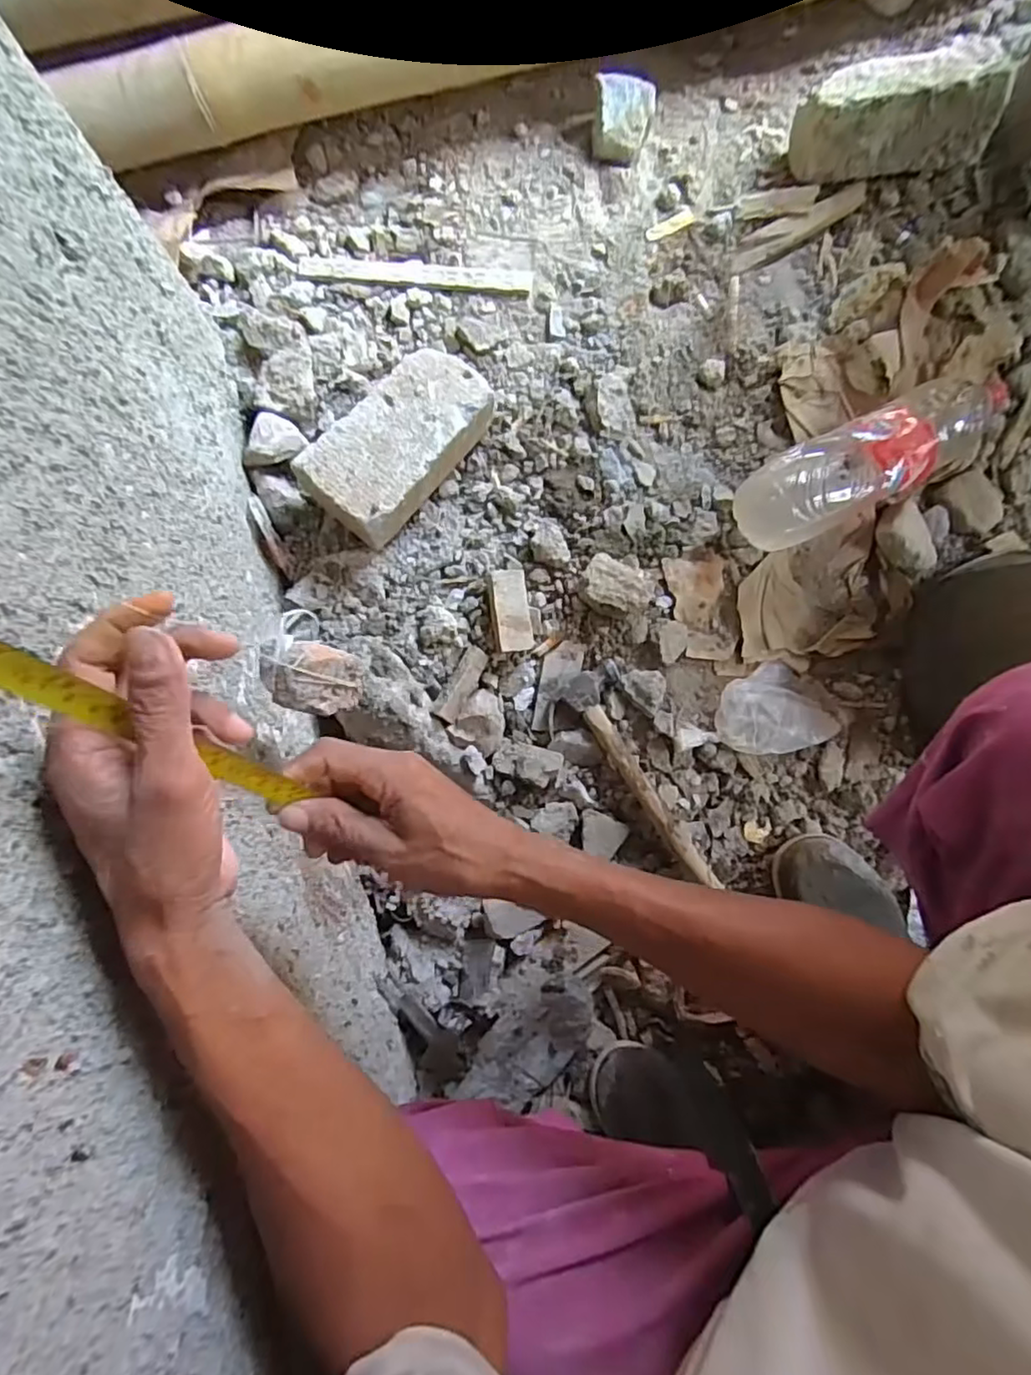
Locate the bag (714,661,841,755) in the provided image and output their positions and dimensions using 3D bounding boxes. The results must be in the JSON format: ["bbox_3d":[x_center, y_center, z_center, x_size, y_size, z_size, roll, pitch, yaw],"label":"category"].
[{"bbox_3d":[0.279,0.022,0.668,0.127,0.025,0.093,-14,82,0],"label":"bag"}]

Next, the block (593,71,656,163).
[{"bbox_3d":[0.130,-0.682,0.747,0.072,0.045,0.081,5,82,3],"label":"block"}]

